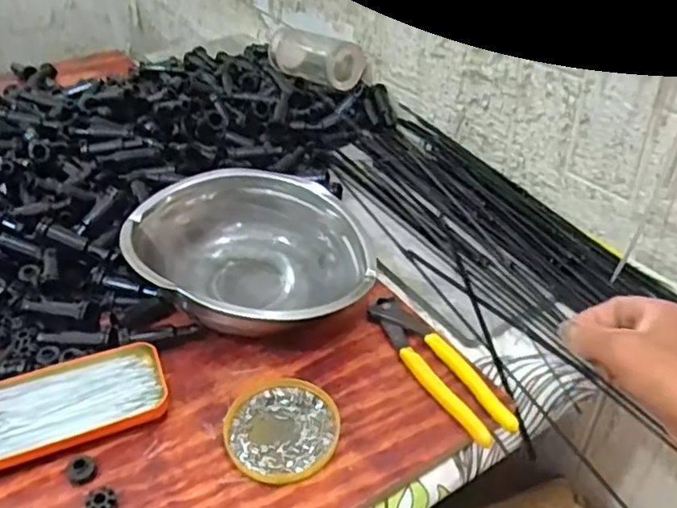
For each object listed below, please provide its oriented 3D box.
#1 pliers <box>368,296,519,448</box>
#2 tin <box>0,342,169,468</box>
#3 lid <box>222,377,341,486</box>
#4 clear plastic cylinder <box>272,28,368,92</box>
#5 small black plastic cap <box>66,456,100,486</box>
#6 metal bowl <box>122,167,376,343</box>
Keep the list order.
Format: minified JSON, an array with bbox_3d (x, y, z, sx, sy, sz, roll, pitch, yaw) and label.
[{"bbox_3d":[0.080,0.088,0.529,0.042,0.016,0.162,-19,39,-25],"label":"pliers"},{"bbox_3d":[-0.205,0.114,0.489,0.142,0.021,0.076,-14,37,-20],"label":"tin"},{"bbox_3d":[-0.041,0.127,0.480,0.080,0.010,0.085,0,35,0],"label":"lid"},{"bbox_3d":[-0.028,-0.270,0.892,0.131,0.052,0.075,30,44,36],"label":"clear plastic cylinder"},{"bbox_3d":[-0.178,0.150,0.449,0.022,0.006,0.020,0,35,0],"label":"small black plastic cap"},{"bbox_3d":[-0.078,-0.002,0.584,0.213,0.087,0.141,0,35,0],"label":"metal bowl"}]

